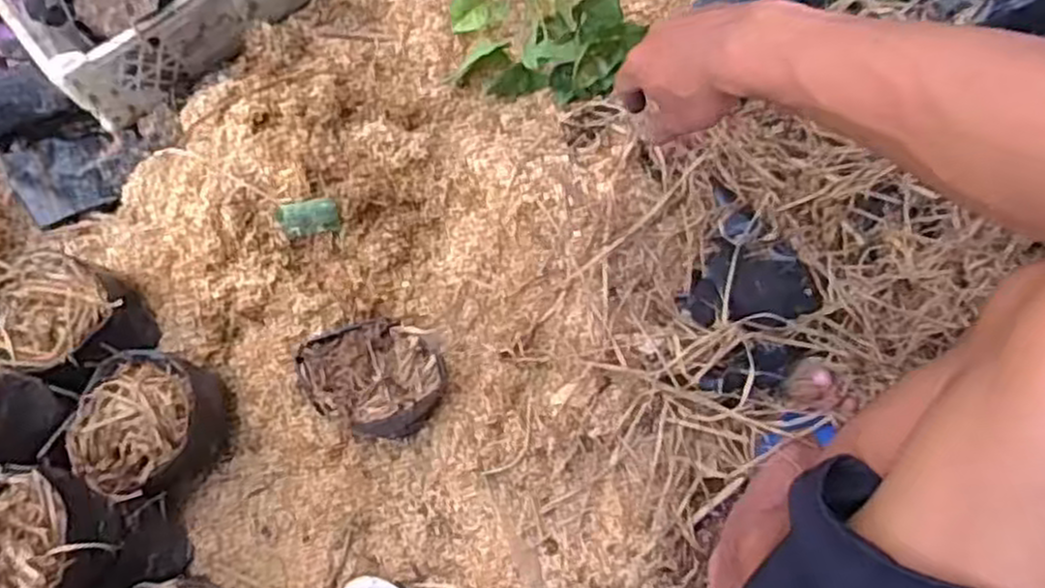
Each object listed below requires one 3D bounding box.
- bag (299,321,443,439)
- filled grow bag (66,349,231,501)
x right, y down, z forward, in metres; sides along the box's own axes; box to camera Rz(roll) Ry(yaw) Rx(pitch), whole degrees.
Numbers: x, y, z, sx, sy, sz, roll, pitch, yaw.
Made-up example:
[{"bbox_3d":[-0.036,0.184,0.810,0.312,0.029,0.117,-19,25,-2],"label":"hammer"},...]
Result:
[{"bbox_3d":[-0.136,0.083,0.724,0.117,0.088,0.099,-17,75,-4],"label":"bag"},{"bbox_3d":[-0.331,0.118,0.704,0.104,0.112,0.121,26,76,8],"label":"filled grow bag"}]

